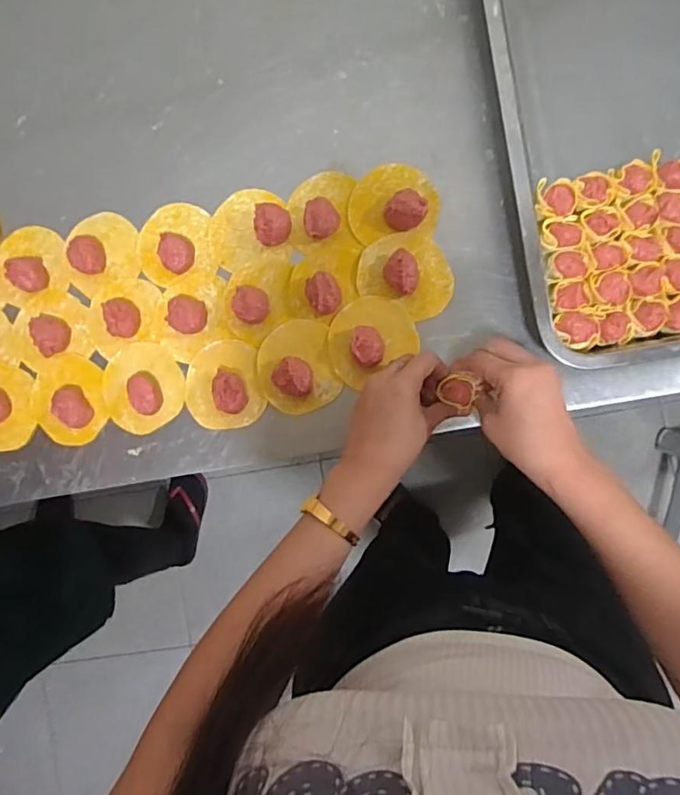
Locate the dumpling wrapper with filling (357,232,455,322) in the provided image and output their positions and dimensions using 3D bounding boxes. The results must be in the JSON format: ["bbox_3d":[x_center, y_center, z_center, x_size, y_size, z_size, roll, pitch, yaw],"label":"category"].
[{"bbox_3d":[0.062,-0.115,0.488,0.087,0.024,0.069,26,91,4],"label":"dumpling wrapper with filling"}]

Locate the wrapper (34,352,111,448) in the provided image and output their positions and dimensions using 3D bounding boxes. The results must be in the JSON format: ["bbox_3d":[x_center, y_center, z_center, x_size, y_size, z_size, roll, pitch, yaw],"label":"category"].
[{"bbox_3d":[-0.266,0.002,0.524,0.070,0.018,0.086,-8,89,4],"label":"wrapper"}]

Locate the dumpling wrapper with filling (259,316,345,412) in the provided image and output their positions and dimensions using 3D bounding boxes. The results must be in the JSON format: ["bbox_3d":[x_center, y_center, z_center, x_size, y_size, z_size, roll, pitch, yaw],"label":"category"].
[{"bbox_3d":[-0.041,-0.029,0.495,0.072,0.024,0.084,-16,88,4],"label":"dumpling wrapper with filling"}]

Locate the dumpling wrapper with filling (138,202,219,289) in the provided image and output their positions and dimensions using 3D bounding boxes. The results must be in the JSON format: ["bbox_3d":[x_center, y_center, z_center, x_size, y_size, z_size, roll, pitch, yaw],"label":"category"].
[{"bbox_3d":[-0.161,-0.149,0.514,0.075,0.023,0.074,-9,88,4],"label":"dumpling wrapper with filling"}]

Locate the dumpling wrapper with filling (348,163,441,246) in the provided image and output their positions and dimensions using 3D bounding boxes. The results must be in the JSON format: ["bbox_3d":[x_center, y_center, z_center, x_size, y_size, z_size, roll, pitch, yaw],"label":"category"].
[{"bbox_3d":[0.048,-0.182,0.490,0.081,0.025,0.069,-7,89,4],"label":"dumpling wrapper with filling"}]

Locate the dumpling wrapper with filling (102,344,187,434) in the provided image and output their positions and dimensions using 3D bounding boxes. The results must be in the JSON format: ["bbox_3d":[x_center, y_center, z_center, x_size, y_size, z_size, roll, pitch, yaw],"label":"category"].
[{"bbox_3d":[-0.192,-0.012,0.513,0.080,0.020,0.083,0,89,4],"label":"dumpling wrapper with filling"}]

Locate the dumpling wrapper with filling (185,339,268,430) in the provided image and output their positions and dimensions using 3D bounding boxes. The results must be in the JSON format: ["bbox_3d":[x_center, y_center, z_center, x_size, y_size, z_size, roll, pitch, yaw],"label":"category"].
[{"bbox_3d":[-0.112,-0.012,0.506,0.073,0.023,0.082,-12,88,4],"label":"dumpling wrapper with filling"}]

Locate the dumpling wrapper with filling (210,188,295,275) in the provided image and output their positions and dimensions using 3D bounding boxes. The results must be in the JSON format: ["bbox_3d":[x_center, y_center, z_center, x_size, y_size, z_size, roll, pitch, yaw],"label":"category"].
[{"bbox_3d":[-0.088,-0.161,0.505,0.077,0.020,0.074,-17,88,4],"label":"dumpling wrapper with filling"}]

